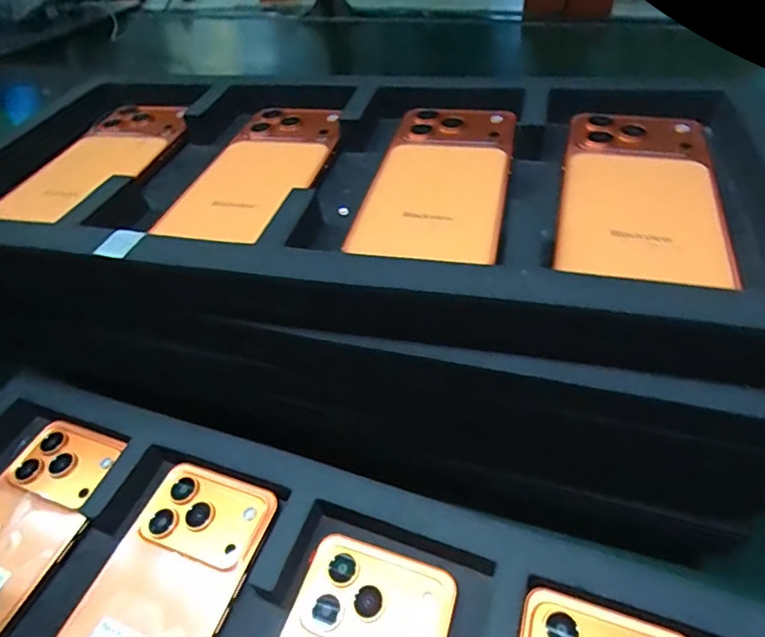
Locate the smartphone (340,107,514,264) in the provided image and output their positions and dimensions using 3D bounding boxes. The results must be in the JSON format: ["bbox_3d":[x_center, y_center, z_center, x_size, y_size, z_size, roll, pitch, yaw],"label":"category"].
[{"bbox_3d":[0.034,-0.084,0.285,0.075,0.015,0.152,7,47,14],"label":"smartphone"}]

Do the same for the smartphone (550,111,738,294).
[{"bbox_3d":[0.135,-0.070,0.258,0.074,0.015,0.148,10,47,16],"label":"smartphone"}]

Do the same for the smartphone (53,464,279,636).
[{"bbox_3d":[-0.122,0.155,0.250,0.077,0.017,0.159,12,48,18],"label":"smartphone"}]

